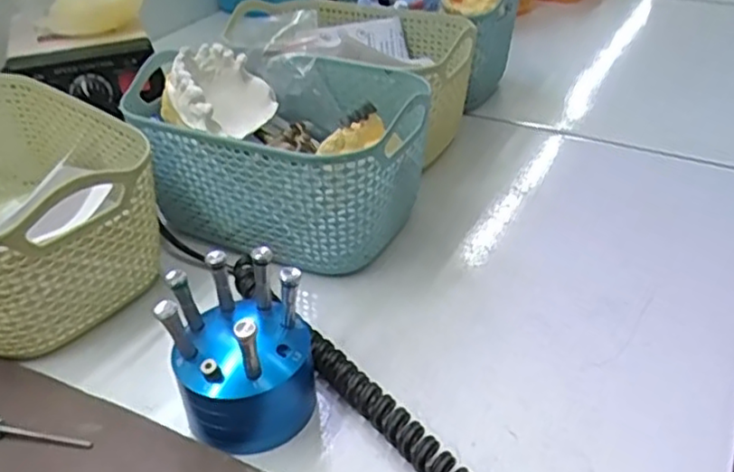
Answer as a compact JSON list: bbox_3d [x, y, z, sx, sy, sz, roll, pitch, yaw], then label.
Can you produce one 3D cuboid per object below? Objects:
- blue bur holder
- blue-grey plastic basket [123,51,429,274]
[{"bbox_3d":[-0.053,0.048,0.291,0.055,0.063,0.056,-1,35,1],"label":"blue bur holder"},{"bbox_3d":[-0.053,-0.048,0.411,0.171,0.084,0.115,13,38,19],"label":"blue-grey plastic basket"}]

